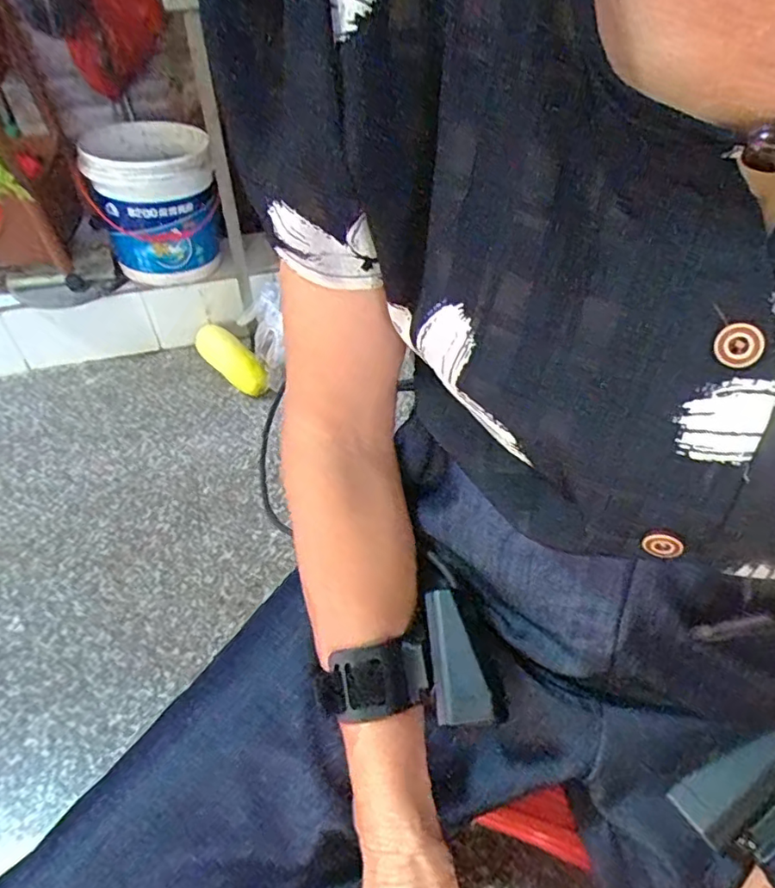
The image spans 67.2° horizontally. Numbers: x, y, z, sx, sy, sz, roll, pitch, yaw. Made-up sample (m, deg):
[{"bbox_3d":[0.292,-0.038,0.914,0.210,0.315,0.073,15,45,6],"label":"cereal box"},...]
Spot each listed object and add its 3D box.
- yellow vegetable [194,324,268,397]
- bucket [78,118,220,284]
[{"bbox_3d":[-0.330,-0.178,1.211,0.062,0.079,0.234,-29,52,-25],"label":"yellow vegetable"},{"bbox_3d":[-0.431,-0.453,1.113,0.207,0.248,0.207,-15,47,-14],"label":"bucket"}]

